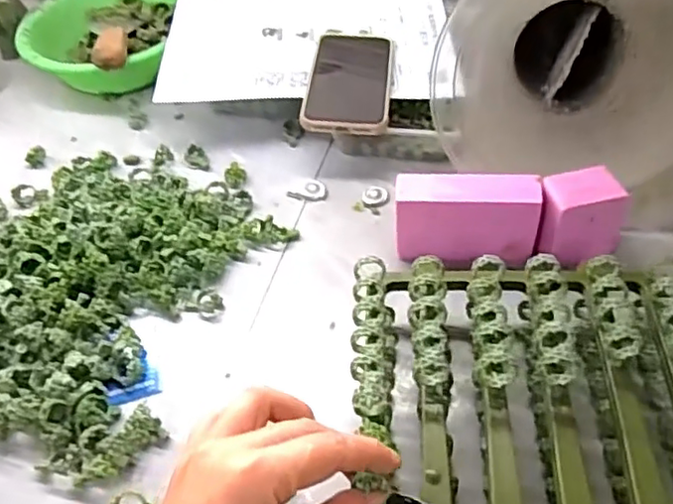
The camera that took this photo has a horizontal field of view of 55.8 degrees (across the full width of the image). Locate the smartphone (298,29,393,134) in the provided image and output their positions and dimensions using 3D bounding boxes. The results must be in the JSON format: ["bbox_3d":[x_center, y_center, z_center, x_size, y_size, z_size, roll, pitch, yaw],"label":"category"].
[{"bbox_3d":[0.014,-0.174,0.615,0.077,0.013,0.168,2,49,7],"label":"smartphone"}]

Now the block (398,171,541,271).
[{"bbox_3d":[0.103,-0.026,0.507,0.107,0.067,0.039,1,48,6],"label":"block"}]

